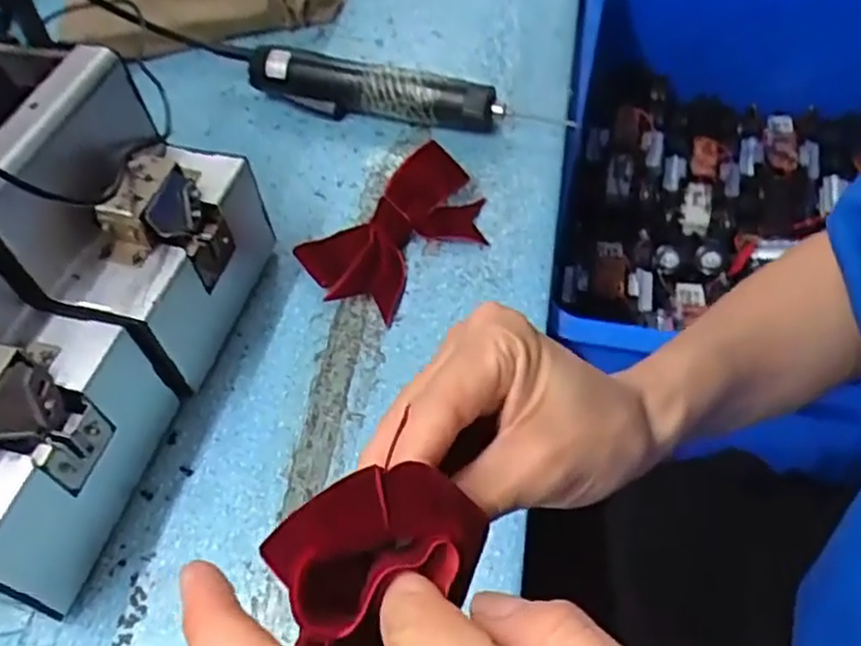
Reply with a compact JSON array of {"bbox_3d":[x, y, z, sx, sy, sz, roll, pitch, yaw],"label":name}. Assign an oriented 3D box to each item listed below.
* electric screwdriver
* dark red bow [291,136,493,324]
[{"bbox_3d":[-0.028,-0.172,0.541,0.246,0.040,0.032,13,56,15],"label":"electric screwdriver"},{"bbox_3d":[-0.019,-0.060,0.465,0.125,0.028,0.078,-37,58,-19],"label":"dark red bow"}]

